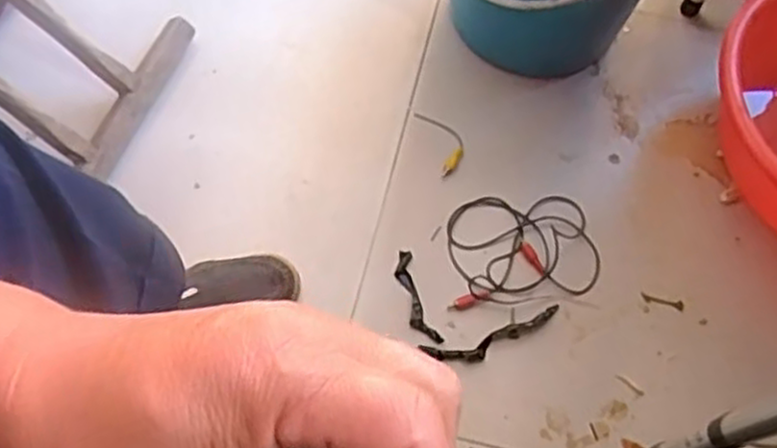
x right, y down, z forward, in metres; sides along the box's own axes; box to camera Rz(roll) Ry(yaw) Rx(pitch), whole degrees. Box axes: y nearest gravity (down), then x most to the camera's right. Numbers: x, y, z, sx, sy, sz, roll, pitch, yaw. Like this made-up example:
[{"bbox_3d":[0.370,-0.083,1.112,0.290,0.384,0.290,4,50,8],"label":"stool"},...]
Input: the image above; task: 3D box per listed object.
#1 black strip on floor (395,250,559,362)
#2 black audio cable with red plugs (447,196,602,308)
[{"bbox_3d":[0.078,0.098,0.776,0.171,0.011,0.099,21,65,8],"label":"black strip on floor"},{"bbox_3d":[0.142,0.020,0.810,0.164,0.027,0.124,-7,64,-4],"label":"black audio cable with red plugs"}]

